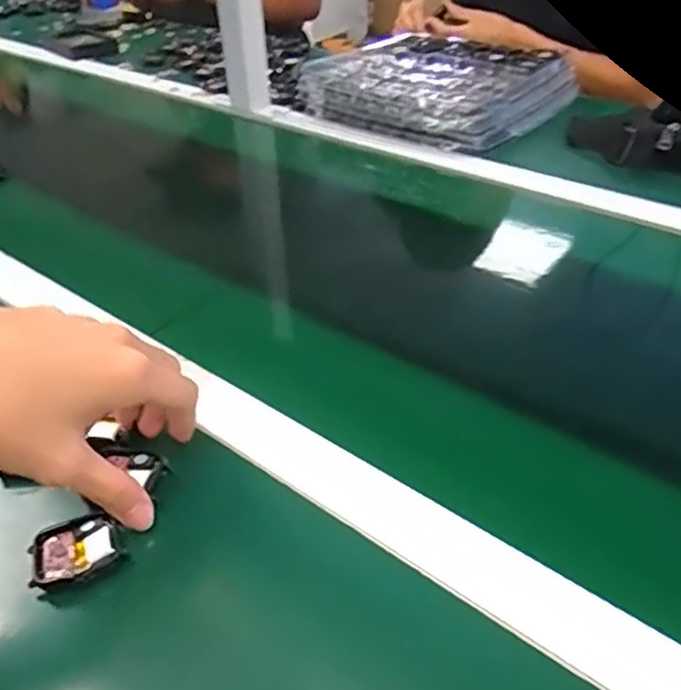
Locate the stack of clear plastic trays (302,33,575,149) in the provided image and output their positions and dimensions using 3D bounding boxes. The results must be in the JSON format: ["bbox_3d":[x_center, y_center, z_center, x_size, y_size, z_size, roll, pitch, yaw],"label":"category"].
[{"bbox_3d":[0.129,-0.344,0.889,0.287,0.067,0.256,25,45,30],"label":"stack of clear plastic trays"}]

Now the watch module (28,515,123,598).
[{"bbox_3d":[-0.140,0.108,0.349,0.044,0.008,0.039,-17,40,-18],"label":"watch module"}]

